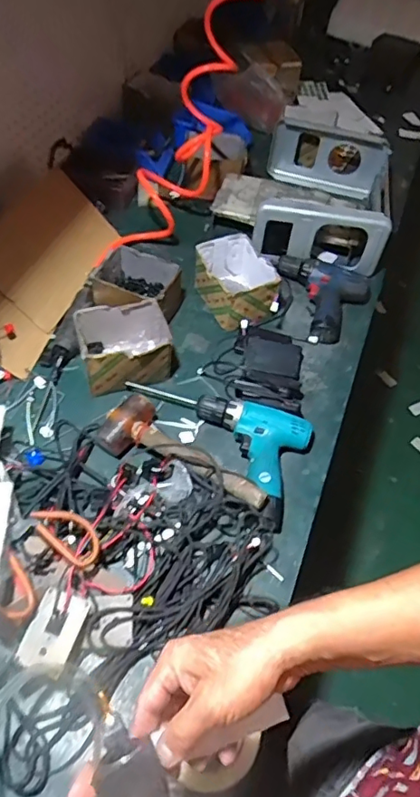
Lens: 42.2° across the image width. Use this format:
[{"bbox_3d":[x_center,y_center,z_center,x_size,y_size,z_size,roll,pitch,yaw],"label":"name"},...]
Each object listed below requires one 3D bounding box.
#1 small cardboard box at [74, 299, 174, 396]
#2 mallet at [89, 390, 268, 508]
[{"bbox_3d":[-0.142,-0.096,0.911,0.150,0.086,0.132,-14,56,-15],"label":"small cardboard box"},{"bbox_3d":[-0.035,0.075,0.814,0.278,0.062,0.100,24,56,12],"label":"mallet"}]

